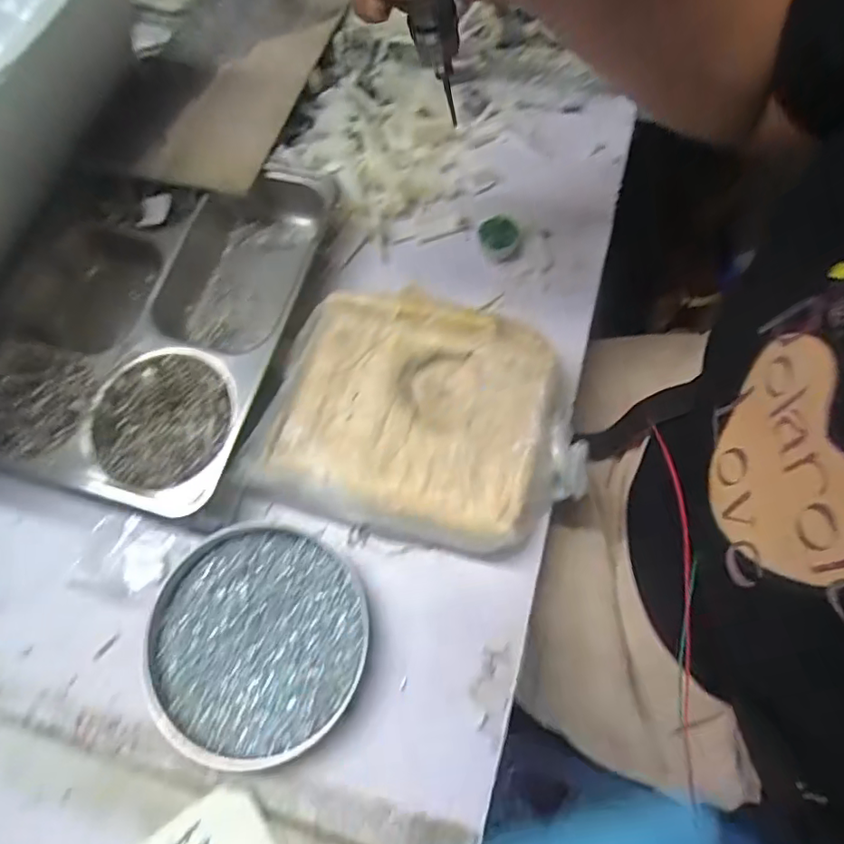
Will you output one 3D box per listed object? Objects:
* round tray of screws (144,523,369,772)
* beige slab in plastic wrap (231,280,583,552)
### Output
[{"bbox_3d":[-0.105,0.135,0.358,0.135,0.018,0.135,-1,70,2],"label":"round tray of screws"},{"bbox_3d":[0.001,-0.006,0.390,0.207,0.031,0.162,13,71,6],"label":"beige slab in plastic wrap"}]

